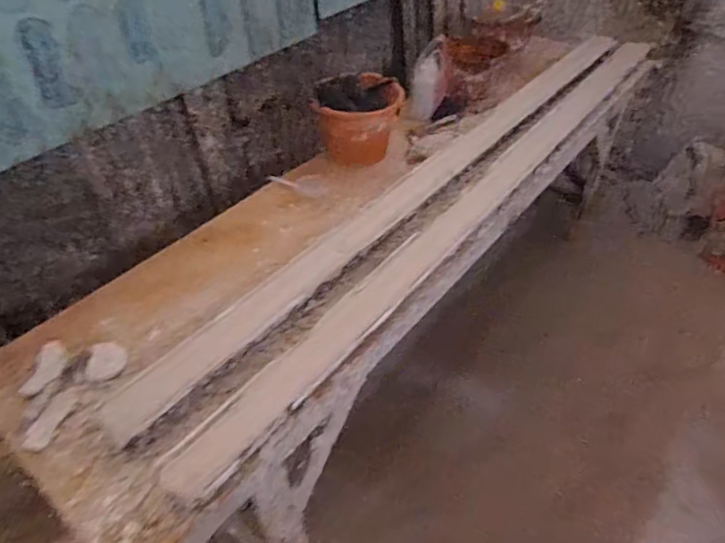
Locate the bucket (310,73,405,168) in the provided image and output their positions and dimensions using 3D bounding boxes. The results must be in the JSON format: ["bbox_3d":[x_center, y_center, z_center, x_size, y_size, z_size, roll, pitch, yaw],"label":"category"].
[{"bbox_3d":[-0.012,-0.469,1.510,0.243,0.164,0.285,-5,45,-2],"label":"bucket"}]

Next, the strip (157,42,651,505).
[{"bbox_3d":[0.388,-0.281,1.436,0.130,0.044,2.193,22,46,33],"label":"strip"}]

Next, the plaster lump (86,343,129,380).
[{"bbox_3d":[-0.502,0.173,1.008,0.075,0.012,0.086,-3,45,-1],"label":"plaster lump"}]

